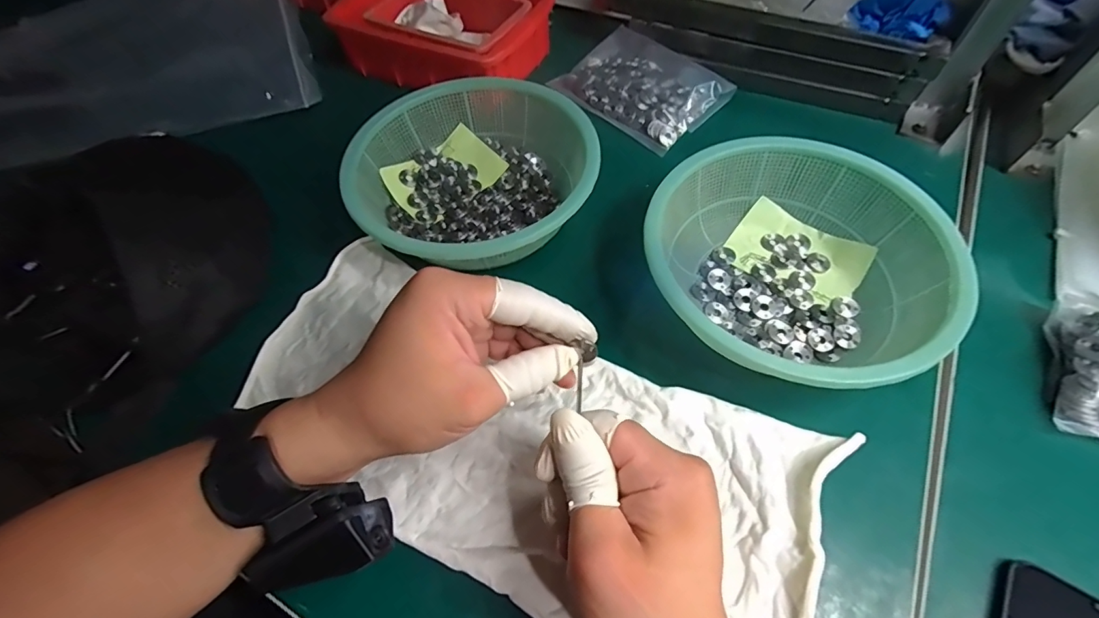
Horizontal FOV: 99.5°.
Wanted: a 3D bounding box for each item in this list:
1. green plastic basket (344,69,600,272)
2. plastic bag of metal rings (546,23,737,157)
[{"bbox_3d":[-0.056,-0.105,0.373,0.183,0.055,0.180,-2,60,3],"label":"green plastic basket"},{"bbox_3d":[0.091,-0.223,0.461,0.107,0.023,0.149,-41,65,-18],"label":"plastic bag of metal rings"}]

